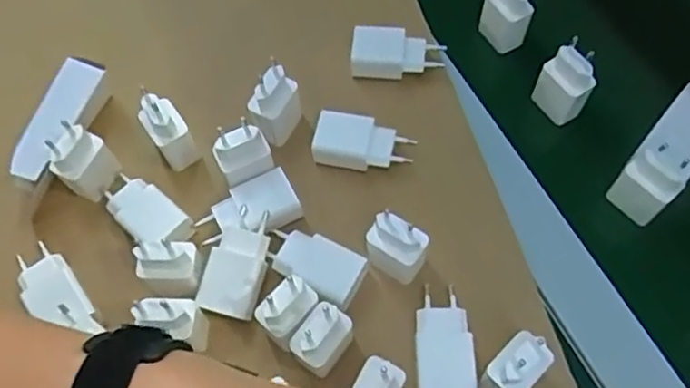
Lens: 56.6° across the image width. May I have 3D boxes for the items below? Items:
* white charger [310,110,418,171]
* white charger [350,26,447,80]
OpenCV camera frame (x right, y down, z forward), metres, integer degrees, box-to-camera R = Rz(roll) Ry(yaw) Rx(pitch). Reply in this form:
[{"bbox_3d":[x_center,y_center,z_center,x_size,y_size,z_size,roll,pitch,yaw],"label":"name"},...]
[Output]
[{"bbox_3d":[0.015,-0.040,0.511,0.076,0.021,0.039,10,65,6],"label":"white charger"},{"bbox_3d":[0.045,-0.120,0.548,0.077,0.027,0.034,5,64,4],"label":"white charger"}]

